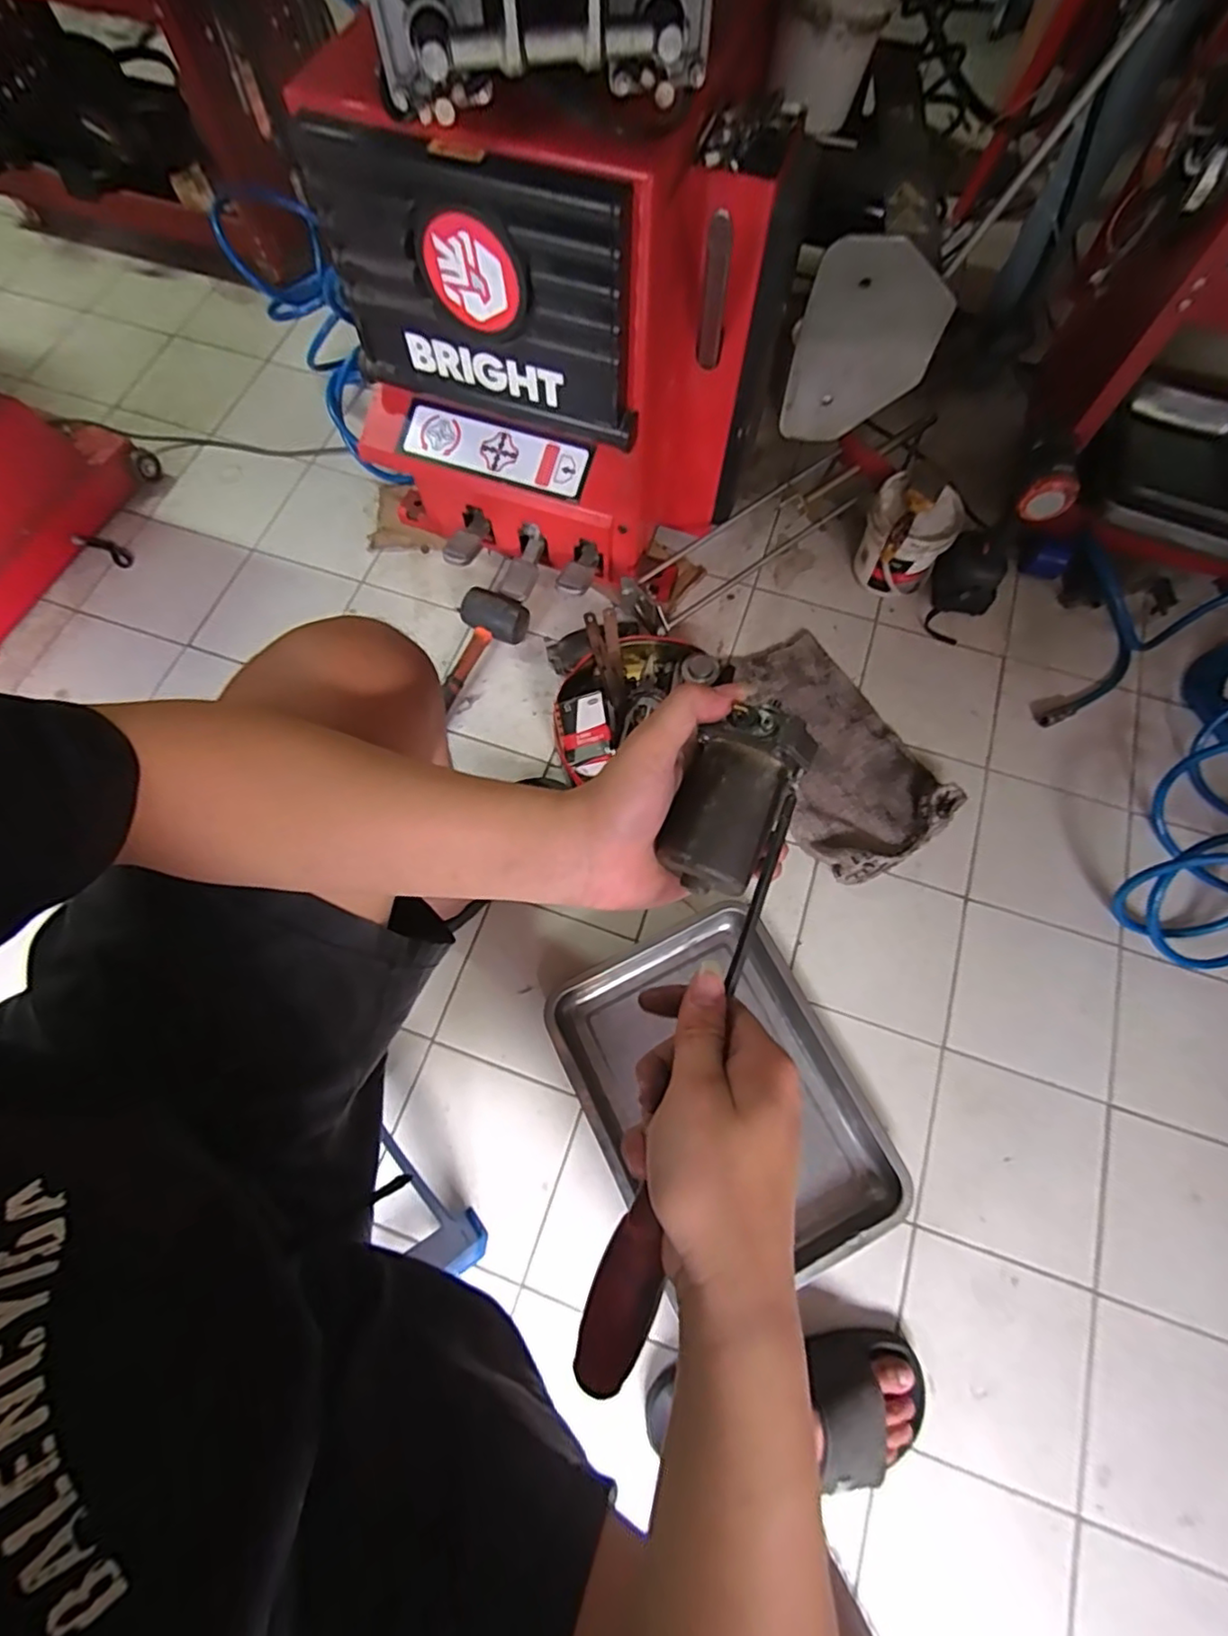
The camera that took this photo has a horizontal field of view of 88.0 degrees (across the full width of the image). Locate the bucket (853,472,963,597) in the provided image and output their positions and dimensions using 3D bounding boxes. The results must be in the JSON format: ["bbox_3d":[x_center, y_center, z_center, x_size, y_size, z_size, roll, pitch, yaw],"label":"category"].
[{"bbox_3d":[0.437,-0.427,0.970,0.150,0.133,0.123,-18,71,-5],"label":"bucket"}]

